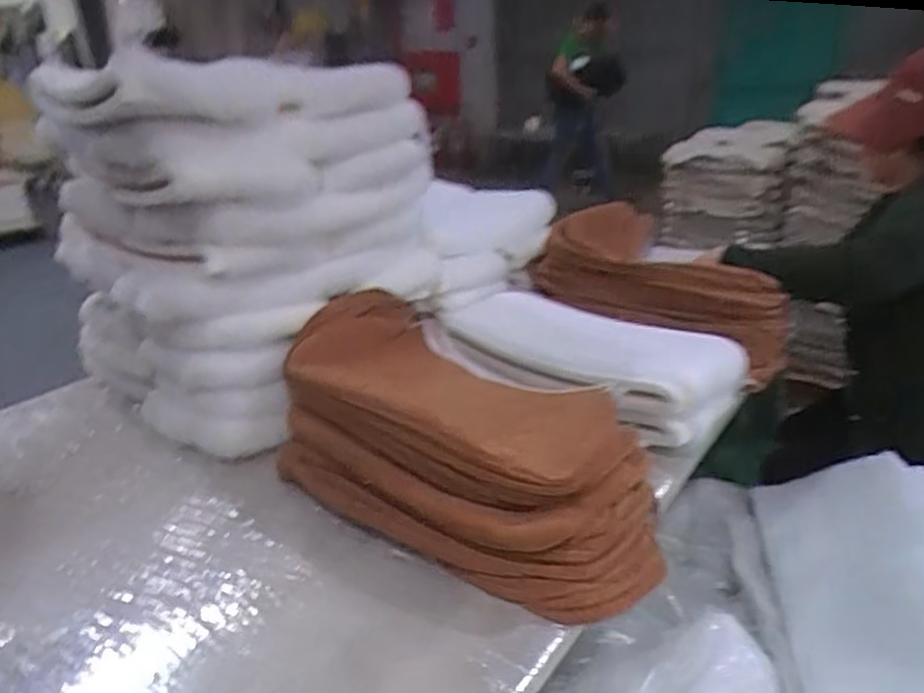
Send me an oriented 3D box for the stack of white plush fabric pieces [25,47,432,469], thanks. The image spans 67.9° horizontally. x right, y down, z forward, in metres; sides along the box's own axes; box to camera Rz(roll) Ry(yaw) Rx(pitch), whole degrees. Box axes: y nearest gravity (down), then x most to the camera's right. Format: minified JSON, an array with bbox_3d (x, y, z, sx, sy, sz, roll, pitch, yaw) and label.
[{"bbox_3d":[-0.366,-0.181,1.130,0.446,0.489,0.439,17,29,38],"label":"stack of white plush fabric pieces"}]

